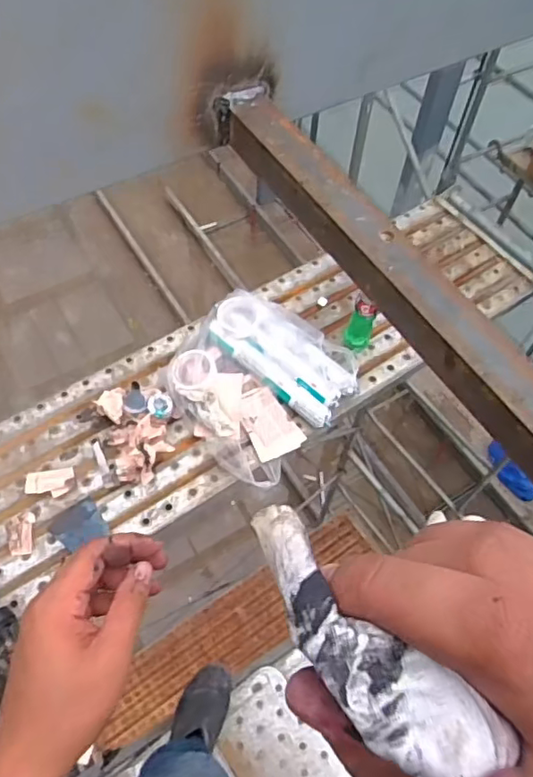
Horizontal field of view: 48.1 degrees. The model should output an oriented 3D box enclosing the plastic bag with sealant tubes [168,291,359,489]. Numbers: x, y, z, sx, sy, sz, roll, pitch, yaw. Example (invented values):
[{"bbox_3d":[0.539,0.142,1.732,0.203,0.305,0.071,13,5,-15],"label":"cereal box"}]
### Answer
[{"bbox_3d":[-0.025,-0.030,1.270,0.358,0.106,0.364,38,64,18],"label":"plastic bag with sealant tubes"}]

